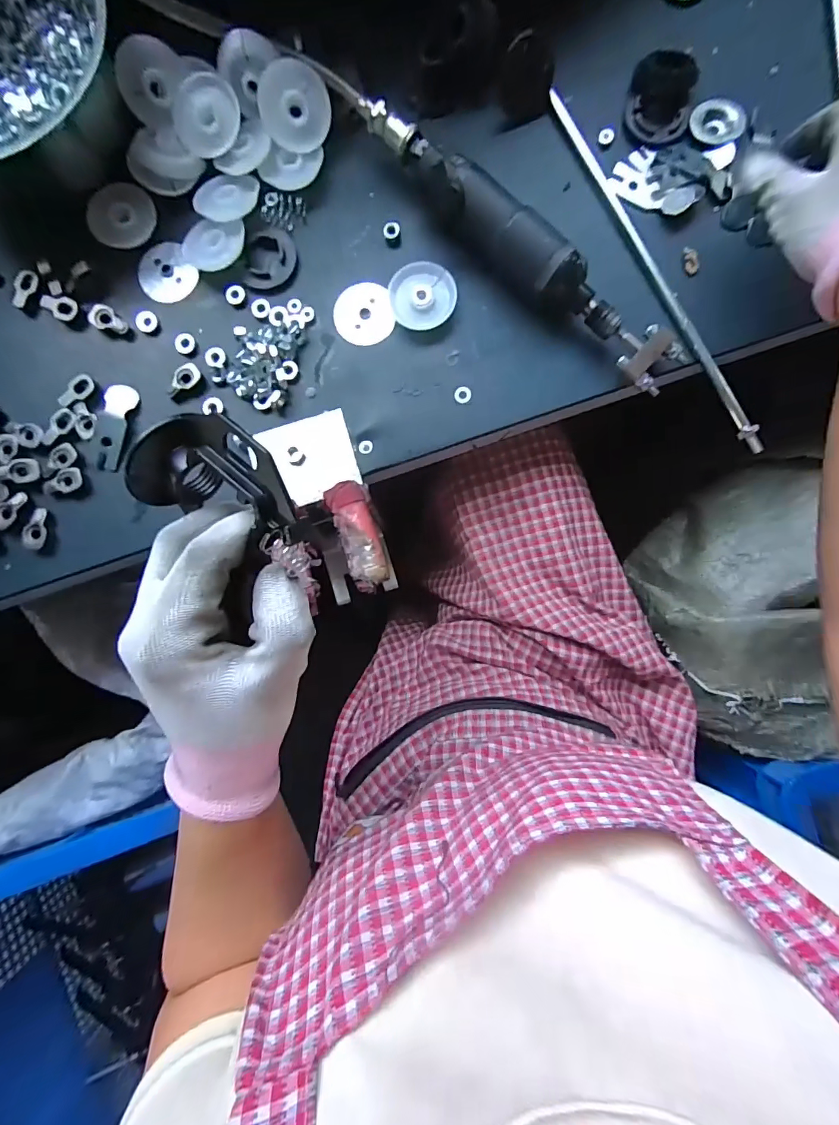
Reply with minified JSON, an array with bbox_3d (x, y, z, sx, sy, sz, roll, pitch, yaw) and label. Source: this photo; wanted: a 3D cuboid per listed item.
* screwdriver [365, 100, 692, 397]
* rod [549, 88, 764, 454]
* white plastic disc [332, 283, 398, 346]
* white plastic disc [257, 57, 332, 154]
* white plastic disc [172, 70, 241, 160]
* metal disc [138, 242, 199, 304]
[{"bbox_3d":[0.066,-0.224,0.316,0.283,0.040,0.043,40,89,3],"label":"screwdriver"},{"bbox_3d":[0.174,-0.217,0.332,0.011,0.006,0.303,-27,86,0],"label":"rod"},{"bbox_3d":[-0.042,-0.187,0.336,0.043,0.004,0.048,-15,87,1],"label":"white plastic disc"},{"bbox_3d":[-0.090,-0.328,0.324,0.049,0.004,0.049,-4,120,-8],"label":"white plastic disc"},{"bbox_3d":[-0.156,-0.326,0.327,0.045,0.004,0.050,17,103,-9],"label":"white plastic disc"},{"bbox_3d":[-0.194,-0.221,0.344,0.041,0.004,0.041,0,93,-6],"label":"metal disc"}]

